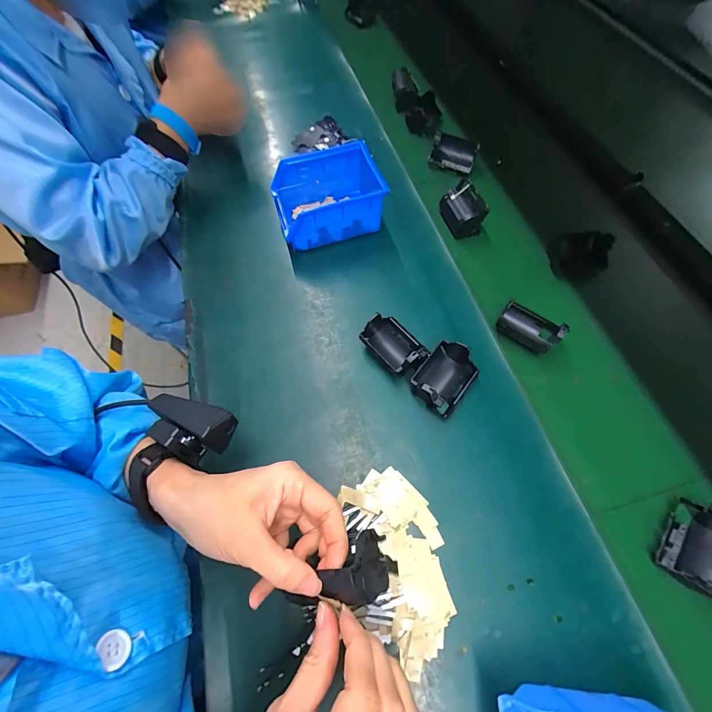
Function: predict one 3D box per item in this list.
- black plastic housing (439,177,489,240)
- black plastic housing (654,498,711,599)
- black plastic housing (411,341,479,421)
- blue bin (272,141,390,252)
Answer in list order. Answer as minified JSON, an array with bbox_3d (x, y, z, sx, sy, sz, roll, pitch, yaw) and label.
[{"bbox_3d":[0.150,-0.207,0.467,0.040,0.044,0.064,-19,65,-8],"label":"black plastic housing"},{"bbox_3d":[0.311,0.172,0.291,0.075,0.033,0.052,-40,70,-16],"label":"black plastic housing"},{"bbox_3d":[0.095,0.023,0.355,0.052,0.042,0.074,35,70,17],"label":"black plastic housing"},{"bbox_3d":[-0.035,-0.216,0.460,0.147,0.075,0.109,-16,65,-6],"label":"blue bin"}]

